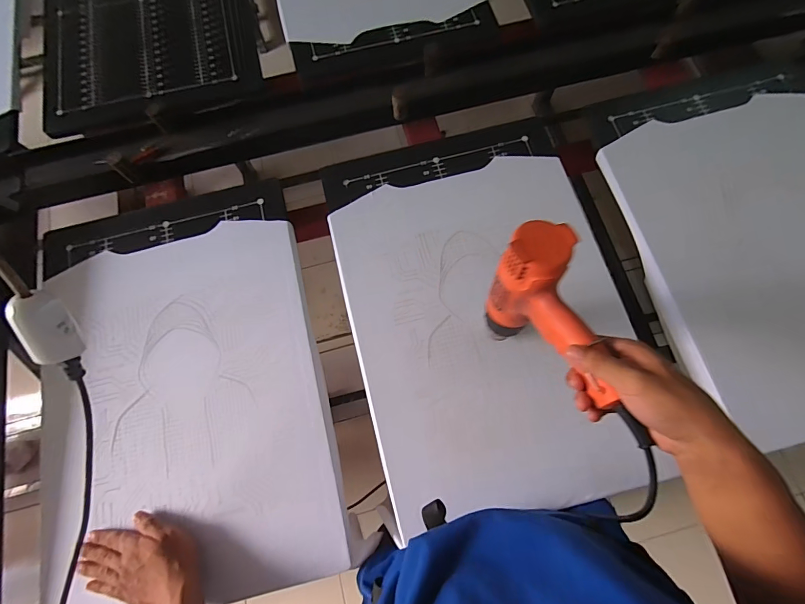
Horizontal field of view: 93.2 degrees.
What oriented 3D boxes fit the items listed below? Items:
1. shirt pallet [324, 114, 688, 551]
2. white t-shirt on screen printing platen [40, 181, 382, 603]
[{"bbox_3d":[0.135,-0.008,0.568,0.422,0.023,0.570,-14,73,-2],"label":"shirt pallet"},{"bbox_3d":[-0.322,0.116,0.566,0.405,0.030,0.595,-18,74,-3],"label":"white t-shirt on screen printing platen"}]

